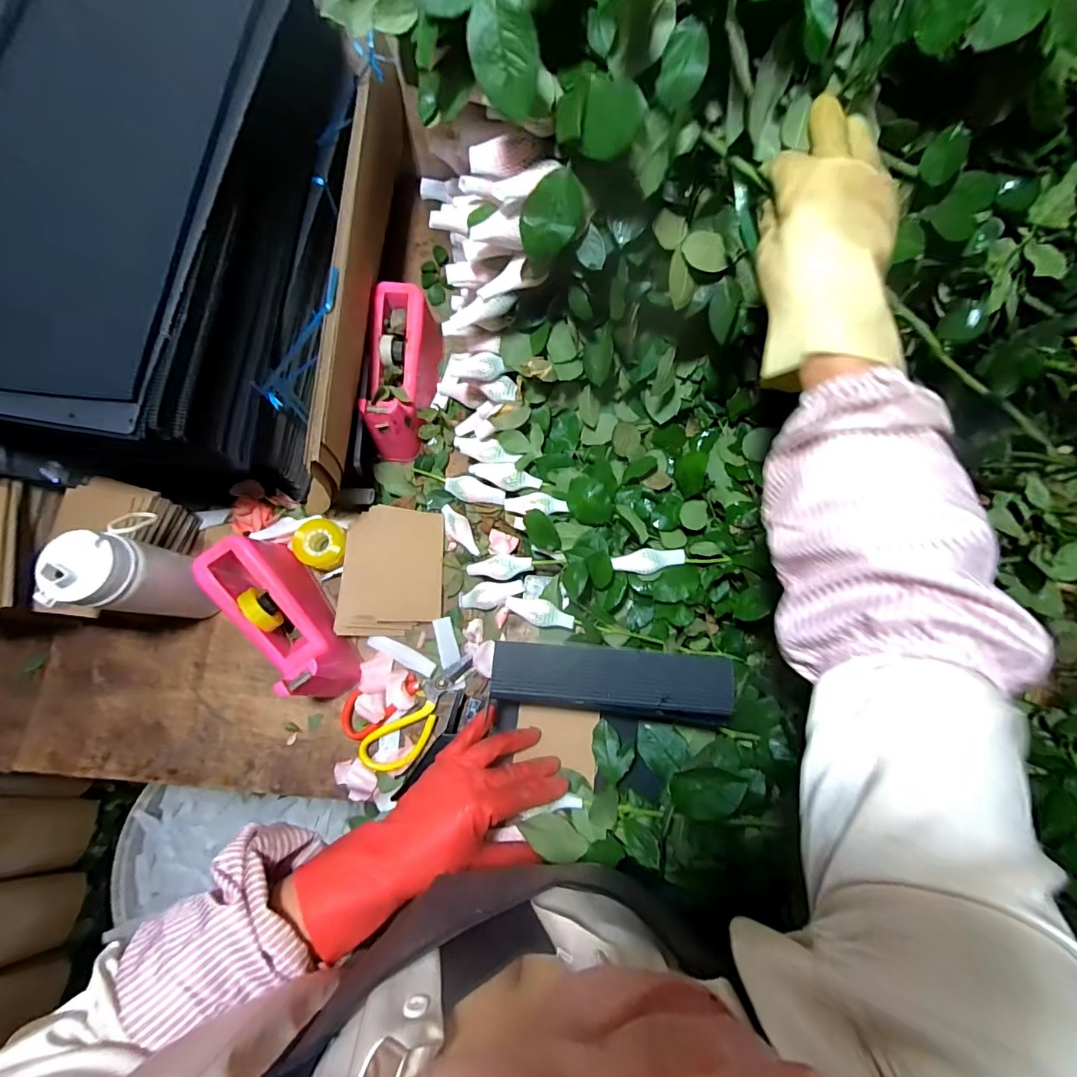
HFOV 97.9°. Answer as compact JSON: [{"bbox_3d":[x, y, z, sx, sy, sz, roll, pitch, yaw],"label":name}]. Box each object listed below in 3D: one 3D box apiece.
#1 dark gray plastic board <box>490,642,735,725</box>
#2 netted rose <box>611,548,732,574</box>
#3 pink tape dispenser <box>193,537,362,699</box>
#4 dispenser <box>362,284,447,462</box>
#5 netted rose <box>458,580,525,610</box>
[{"bbox_3d":[0.064,0.125,0.411,0.206,0.019,0.053,5,77,0],"label":"dark gray plastic board"},{"bbox_3d":[0.151,0.024,0.546,0.131,0.021,0.027,-9,78,-3],"label":"netted rose"},{"bbox_3d":[-0.293,0.096,0.543,0.076,0.102,0.200,-32,80,-8],"label":"pink tape dispenser"},{"bbox_3d":[-0.179,-0.213,0.616,0.071,0.094,0.200,6,77,0],"label":"dispenser"},{"bbox_3d":[-0.062,0.071,0.586,0.087,0.024,0.033,-14,77,11],"label":"netted rose"}]

